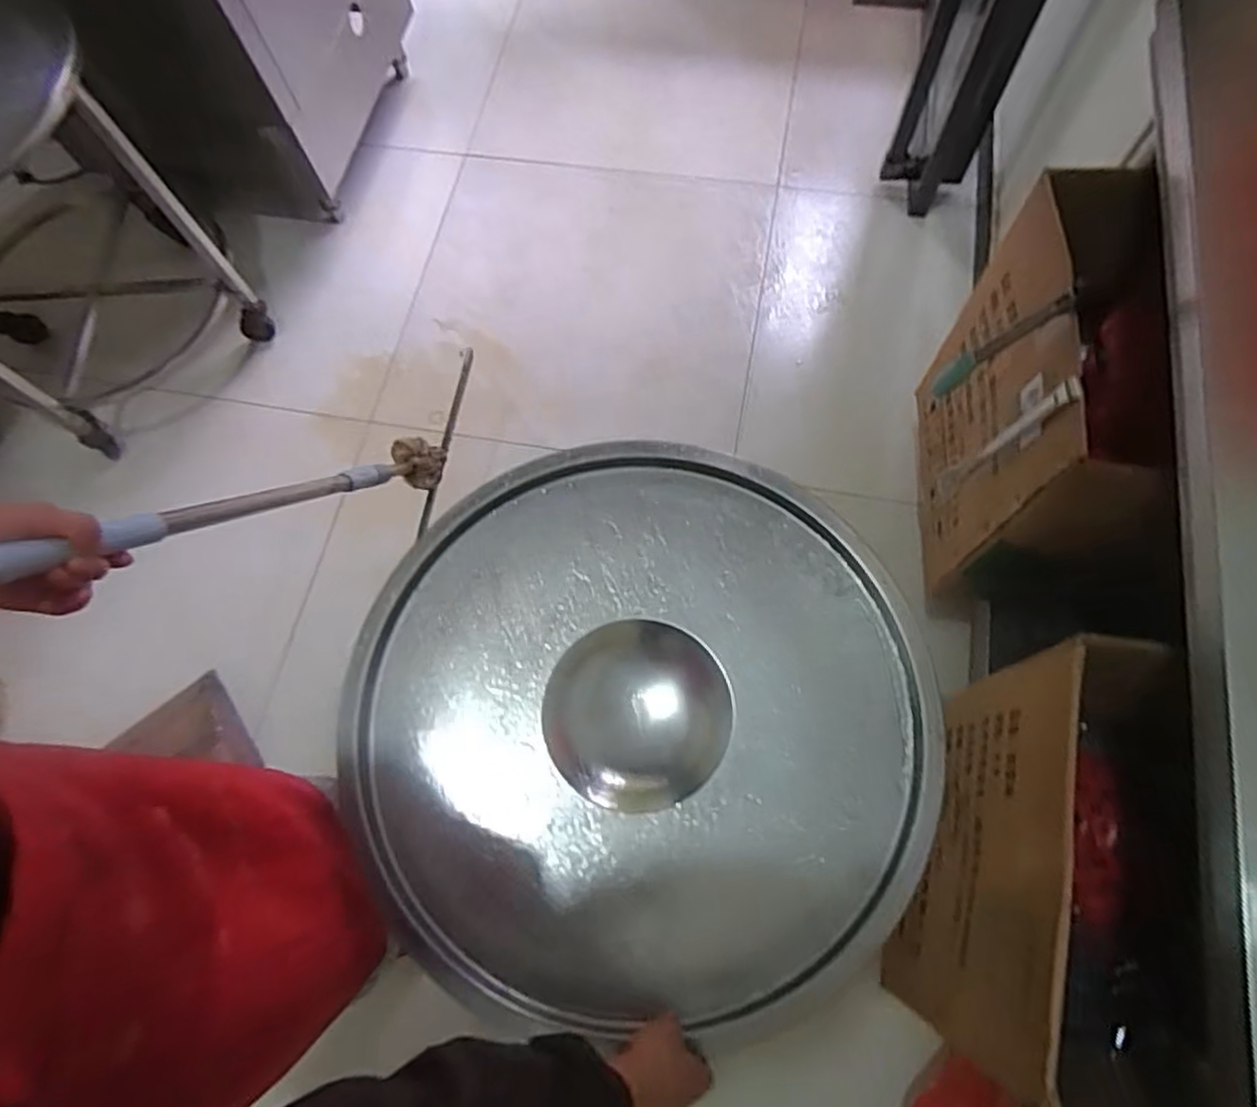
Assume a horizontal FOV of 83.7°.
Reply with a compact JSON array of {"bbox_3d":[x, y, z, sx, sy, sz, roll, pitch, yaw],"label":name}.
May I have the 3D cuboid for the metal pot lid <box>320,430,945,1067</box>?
[{"bbox_3d":[0.015,0.163,0.746,0.591,0.043,0.573,4,71,2],"label":"metal pot lid"}]

